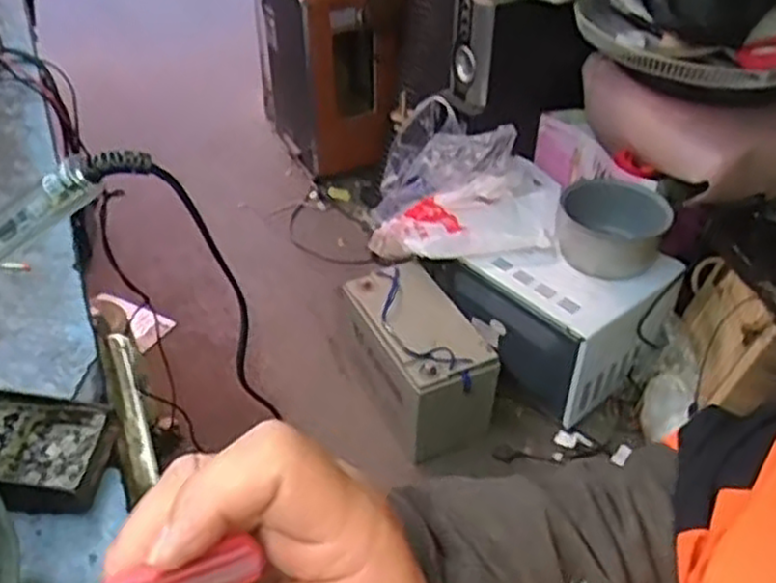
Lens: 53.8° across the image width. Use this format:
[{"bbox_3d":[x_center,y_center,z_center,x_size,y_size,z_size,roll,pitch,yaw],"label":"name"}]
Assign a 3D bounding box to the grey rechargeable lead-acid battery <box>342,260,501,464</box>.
[{"bbox_3d":[0.055,0.119,1.508,0.187,0.180,0.357,-18,44,-22],"label":"grey rechargeable lead-acid battery"}]

